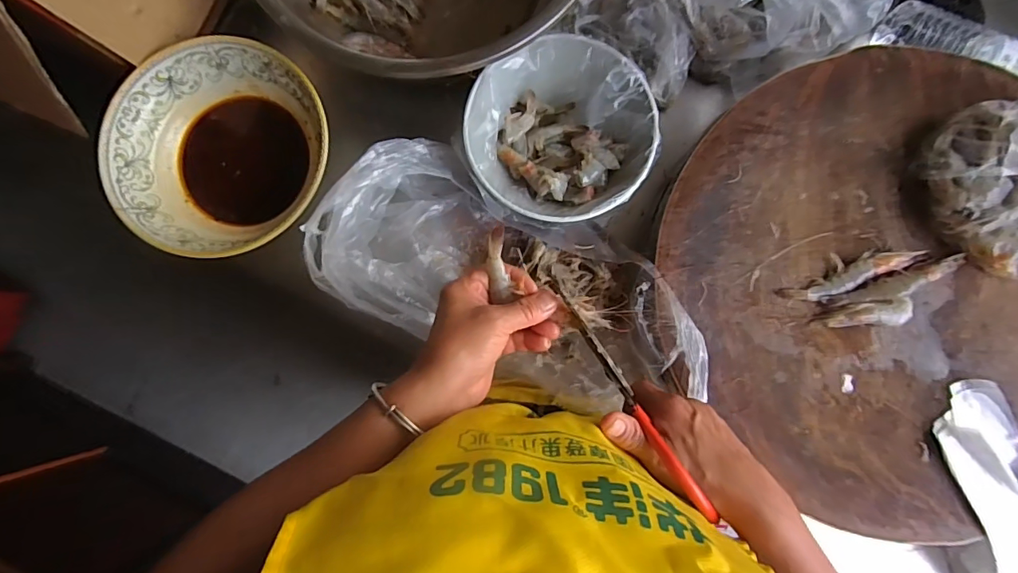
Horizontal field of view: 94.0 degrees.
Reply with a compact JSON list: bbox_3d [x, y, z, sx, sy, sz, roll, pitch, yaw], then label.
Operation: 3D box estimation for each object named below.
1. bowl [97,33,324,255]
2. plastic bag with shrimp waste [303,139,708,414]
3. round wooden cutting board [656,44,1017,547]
[{"bbox_3d":[-0.294,-0.140,0.497,0.221,0.067,0.223,16,87,2],"label":"bowl"},{"bbox_3d":[0.003,0.002,0.473,0.393,0.084,0.190,31,88,3],"label":"plastic bag with shrimp waste"},{"bbox_3d":[0.371,-0.004,0.456,0.402,0.025,0.432,0,87,-1],"label":"round wooden cutting board"}]

